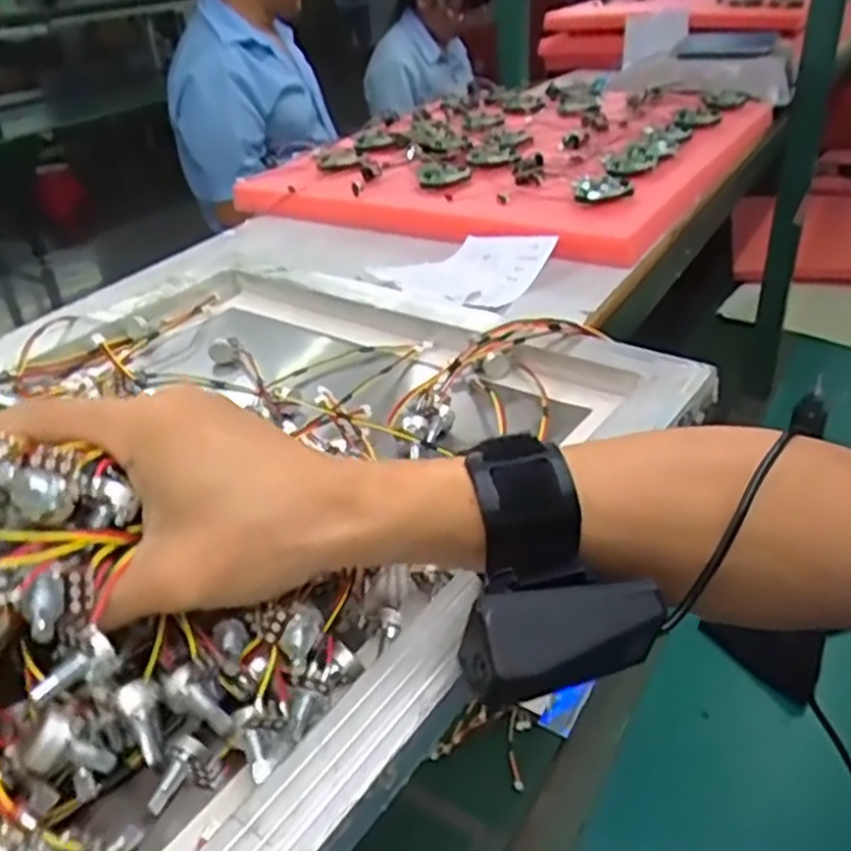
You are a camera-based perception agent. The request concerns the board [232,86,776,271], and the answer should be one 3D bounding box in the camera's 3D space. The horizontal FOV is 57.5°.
[{"bbox_3d":[0.115,-0.336,0.927,0.428,0.063,0.552,15,37,26],"label":"board"}]

